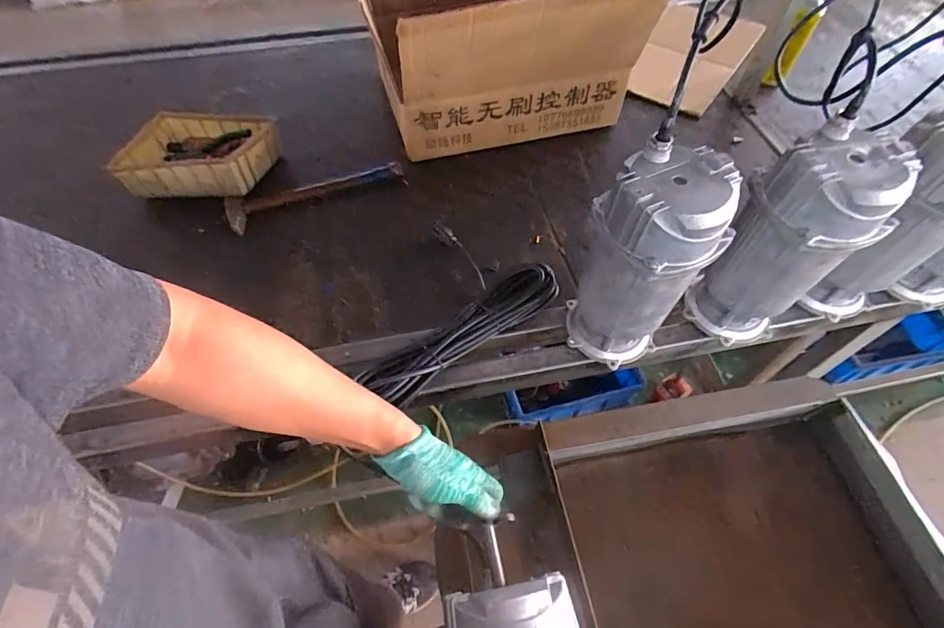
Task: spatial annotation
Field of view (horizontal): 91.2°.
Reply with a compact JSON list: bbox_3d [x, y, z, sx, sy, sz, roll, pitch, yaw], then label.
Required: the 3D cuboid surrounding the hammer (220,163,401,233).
[{"bbox_3d":[-0.299,-0.229,0.889,0.335,0.057,0.035,-16,58,-10],"label":"hammer"}]

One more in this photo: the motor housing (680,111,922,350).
[{"bbox_3d":[0.386,-0.074,0.588,0.136,0.290,0.103,38,65,22],"label":"motor housing"}]

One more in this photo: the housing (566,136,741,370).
[{"bbox_3d":[0.202,-0.051,0.571,0.113,0.294,0.123,0,57,0],"label":"housing"}]

